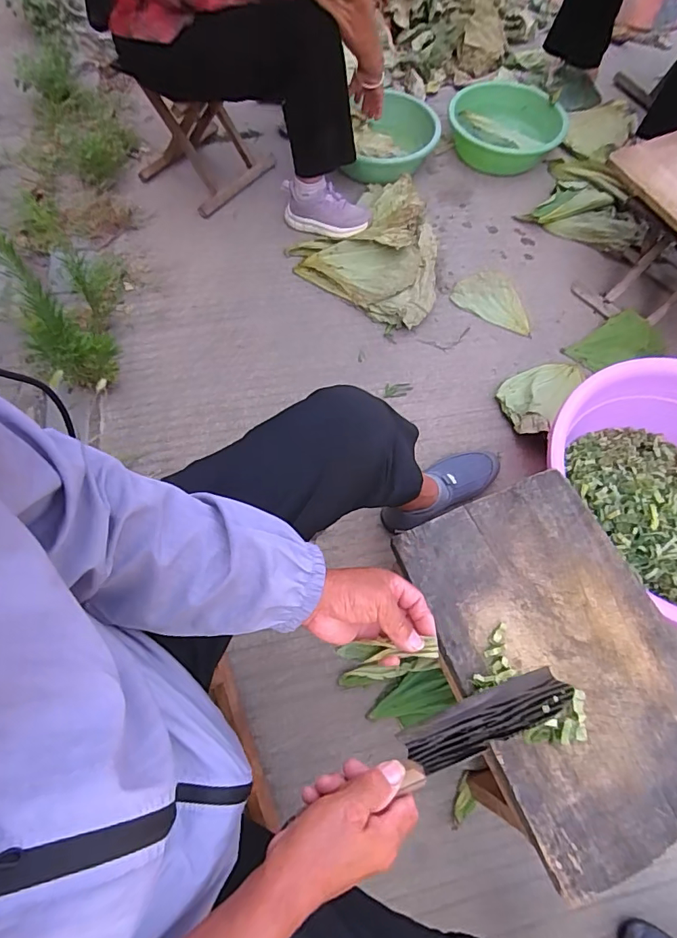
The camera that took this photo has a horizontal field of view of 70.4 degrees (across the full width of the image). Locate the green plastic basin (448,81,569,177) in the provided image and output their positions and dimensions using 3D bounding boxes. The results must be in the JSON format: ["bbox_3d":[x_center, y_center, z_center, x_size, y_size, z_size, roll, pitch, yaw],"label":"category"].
[{"bbox_3d":[0.497,-1.041,1.438,0.322,0.099,0.345,1,65,-1],"label":"green plastic basin"}]

